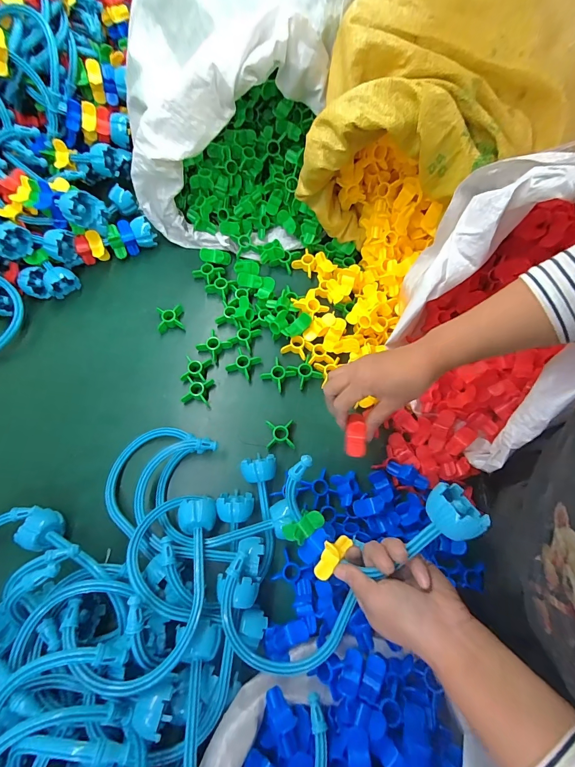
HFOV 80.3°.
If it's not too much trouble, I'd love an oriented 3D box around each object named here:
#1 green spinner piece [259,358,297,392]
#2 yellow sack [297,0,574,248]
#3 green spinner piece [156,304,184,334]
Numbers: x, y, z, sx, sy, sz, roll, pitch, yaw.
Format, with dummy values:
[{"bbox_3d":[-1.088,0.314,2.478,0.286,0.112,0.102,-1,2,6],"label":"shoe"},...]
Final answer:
[{"bbox_3d":[-0.015,-0.014,0.538,0.042,0.021,0.040,39,75,13],"label":"green spinner piece"},{"bbox_3d":[0.211,-0.387,0.443,0.330,0.326,0.341,37,74,12],"label":"yellow sack"},{"bbox_3d":[-0.193,-0.108,0.561,0.040,0.017,0.039,-9,70,-4],"label":"green spinner piece"}]

